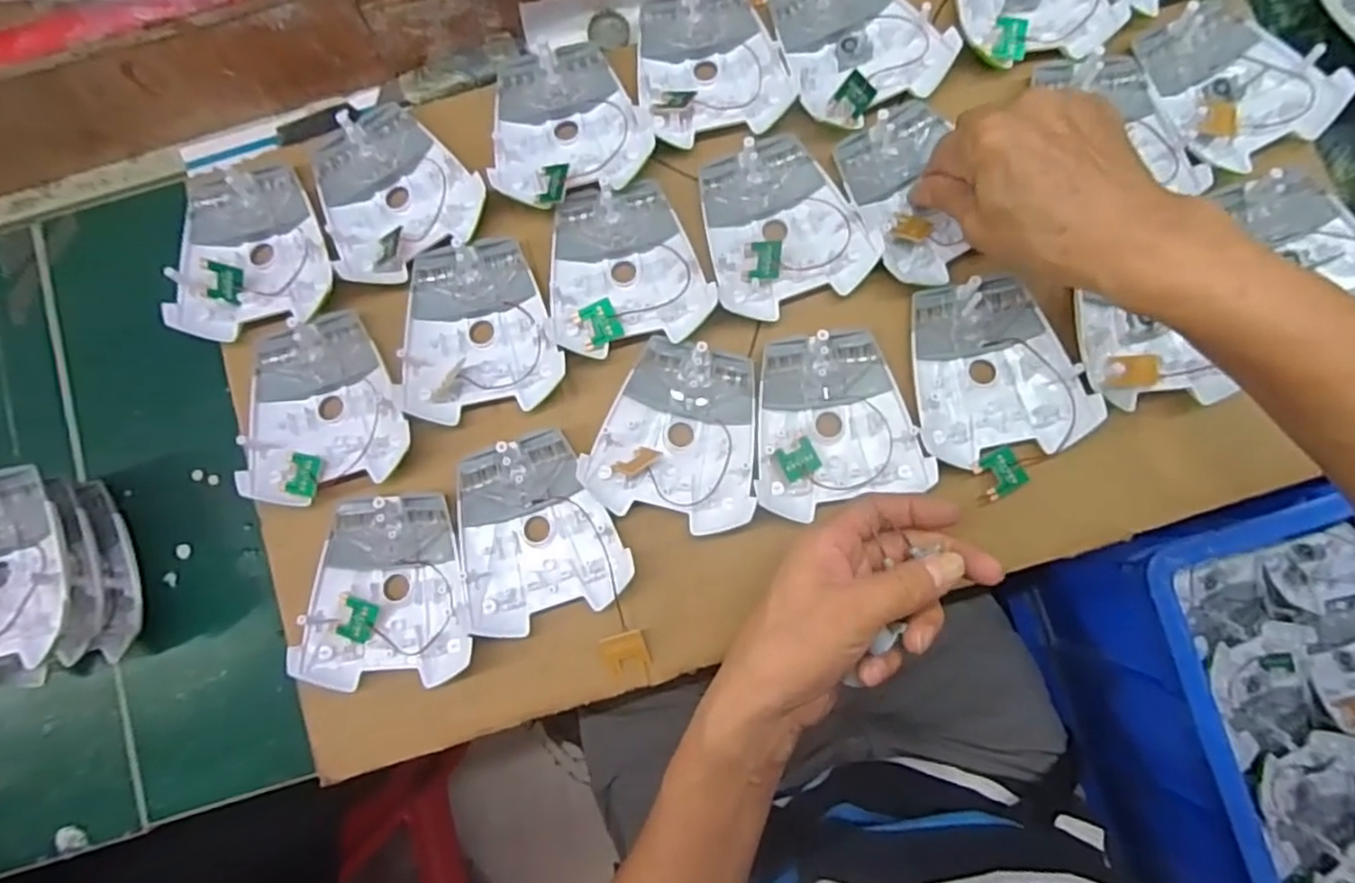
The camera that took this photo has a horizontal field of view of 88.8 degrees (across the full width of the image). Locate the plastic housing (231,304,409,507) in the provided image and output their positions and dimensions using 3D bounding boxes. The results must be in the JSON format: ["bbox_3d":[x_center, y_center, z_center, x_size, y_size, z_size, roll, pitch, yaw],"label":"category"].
[{"bbox_3d":[-0.214,-0.022,0.416,0.092,0.018,0.111,-6,84,3],"label":"plastic housing"}]

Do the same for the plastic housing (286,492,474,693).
[{"bbox_3d":[-0.169,0.086,0.406,0.095,0.024,0.108,-2,84,3],"label":"plastic housing"}]

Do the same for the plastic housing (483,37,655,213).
[{"bbox_3d":[-0.067,-0.204,0.437,0.098,0.024,0.111,-4,84,3],"label":"plastic housing"}]

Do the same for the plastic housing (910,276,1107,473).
[{"bbox_3d":[0.188,-0.044,0.415,0.096,0.019,0.108,-11,84,2],"label":"plastic housing"}]

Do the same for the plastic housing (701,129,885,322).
[{"bbox_3d":[0.063,-0.136,0.434,0.095,0.021,0.107,-20,83,1],"label":"plastic housing"}]

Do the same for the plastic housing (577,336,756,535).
[{"bbox_3d":[-0.004,-0.005,0.412,0.097,0.022,0.109,2,84,4],"label":"plastic housing"}]

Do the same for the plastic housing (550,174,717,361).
[{"bbox_3d":[-0.034,-0.109,0.427,0.094,0.019,0.105,-13,84,2],"label":"plastic housing"}]

